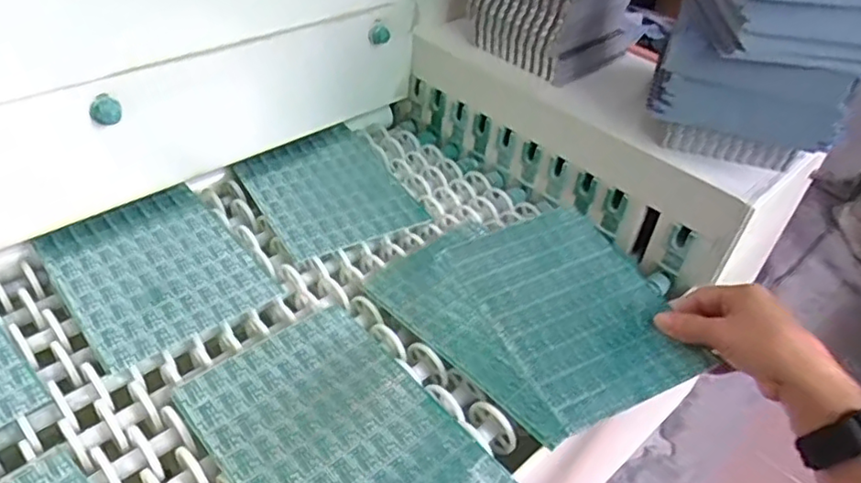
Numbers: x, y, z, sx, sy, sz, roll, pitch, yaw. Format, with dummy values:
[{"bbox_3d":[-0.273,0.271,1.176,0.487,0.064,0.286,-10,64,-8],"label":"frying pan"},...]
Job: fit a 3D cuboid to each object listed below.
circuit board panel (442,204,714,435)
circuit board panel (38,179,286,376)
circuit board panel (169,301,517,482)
[{"bbox_3d":[0.114,0.047,0.528,0.145,0.009,0.205,-20,47,-18],"label":"circuit board panel"},{"bbox_3d":[-0.230,0.018,0.529,0.139,0.011,0.176,-26,51,-33],"label":"circuit board panel"},{"bbox_3d":[-0.060,0.129,0.419,0.138,0.004,0.198,-27,51,-34],"label":"circuit board panel"}]

